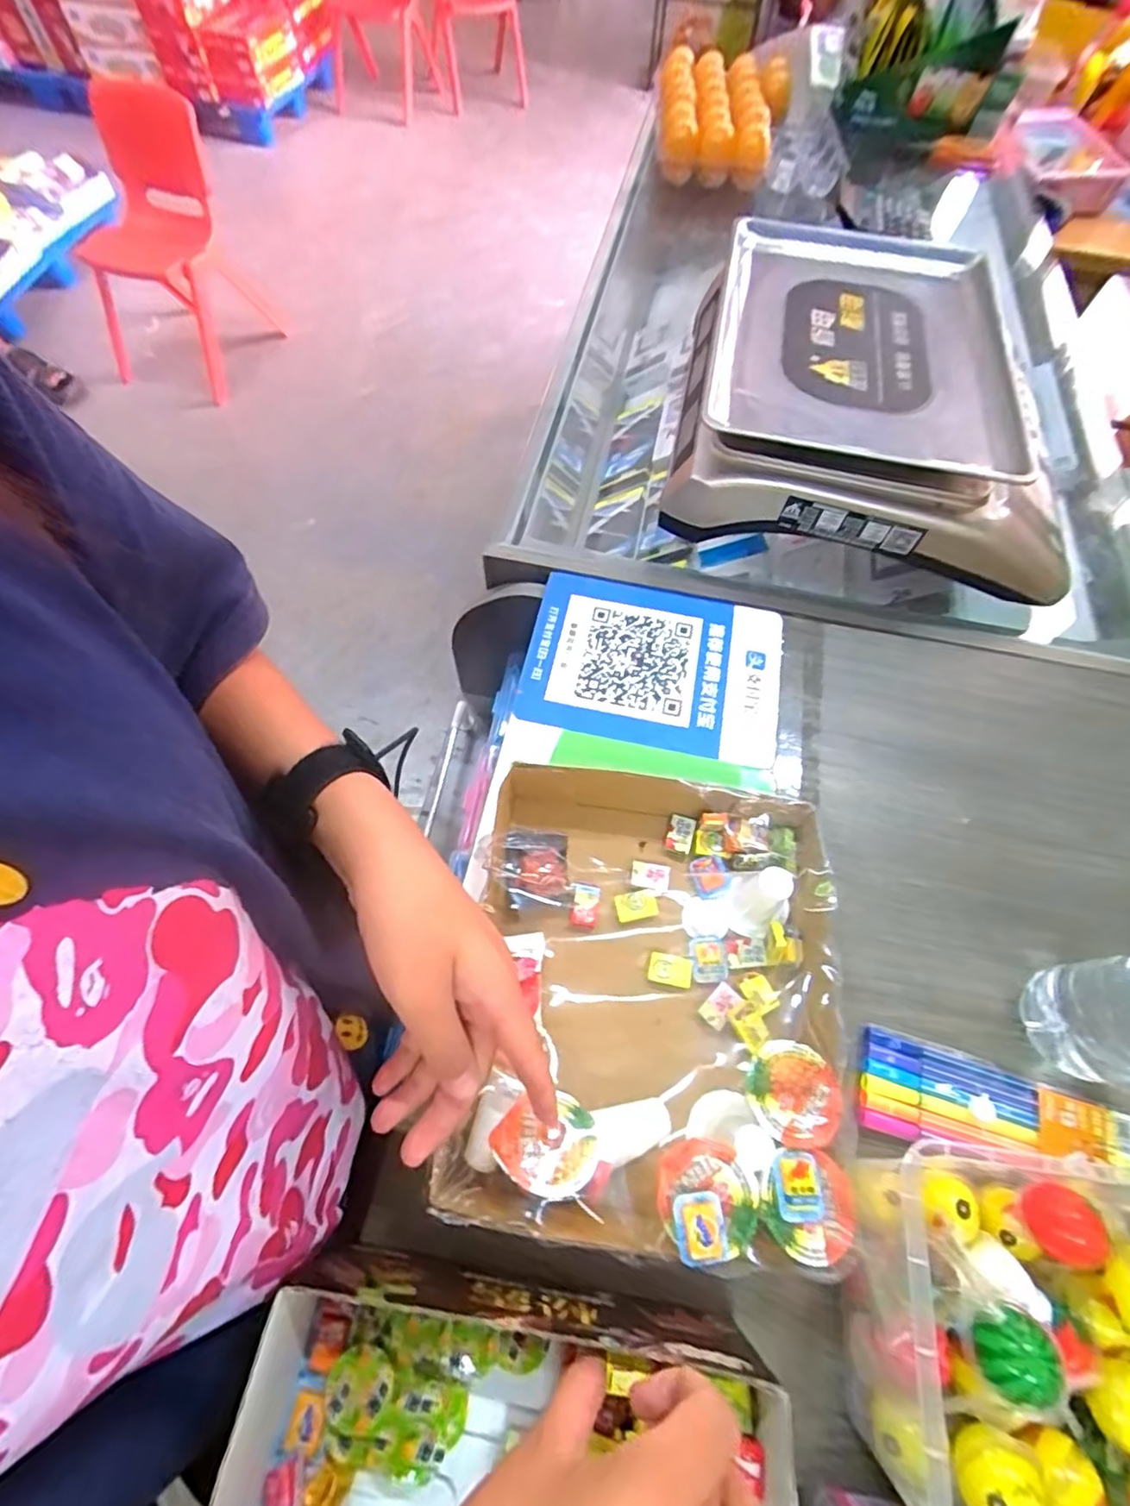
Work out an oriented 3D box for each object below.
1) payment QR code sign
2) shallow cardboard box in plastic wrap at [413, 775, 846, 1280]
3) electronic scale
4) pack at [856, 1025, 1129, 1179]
[{"bbox_3d":[0.070,-0.071,0.488,0.198,0.010,0.147,13,64,4],"label":"payment QR code sign"},{"bbox_3d":[0.049,0.133,0.353,0.208,0.059,0.239,9,61,1],"label":"shallow cardboard box in plastic wrap"},{"bbox_3d":[0.282,-0.325,0.570,0.333,0.119,0.360,12,64,4],"label":"electronic scale"},{"bbox_3d":[0.248,0.207,0.347,0.154,0.013,0.053,17,64,6],"label":"pack"}]

